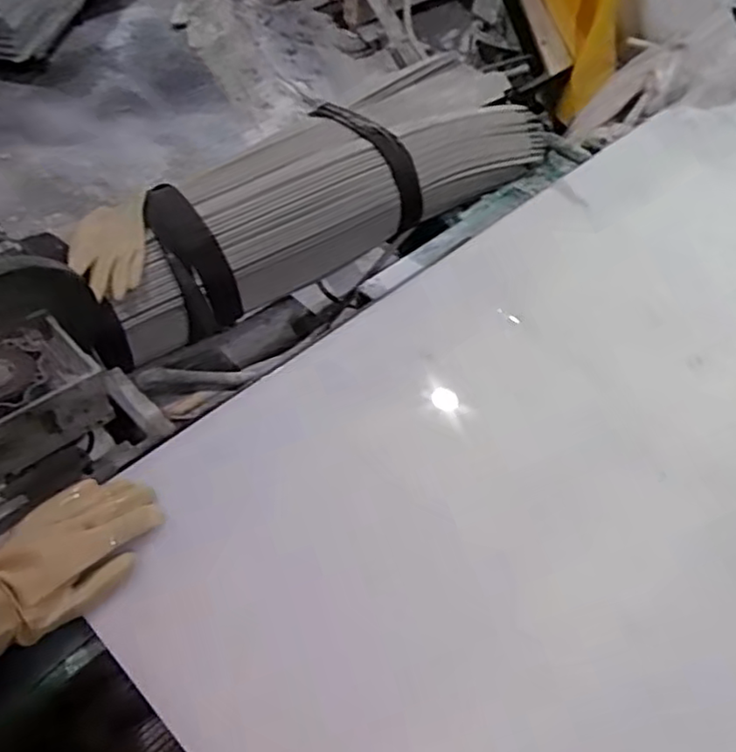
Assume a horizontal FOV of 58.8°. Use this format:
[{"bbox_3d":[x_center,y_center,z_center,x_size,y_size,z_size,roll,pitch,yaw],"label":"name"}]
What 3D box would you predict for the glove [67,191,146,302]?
[{"bbox_3d":[-0.394,-0.190,0.986,0.104,0.032,0.227,-1,52,-9],"label":"glove"}]

